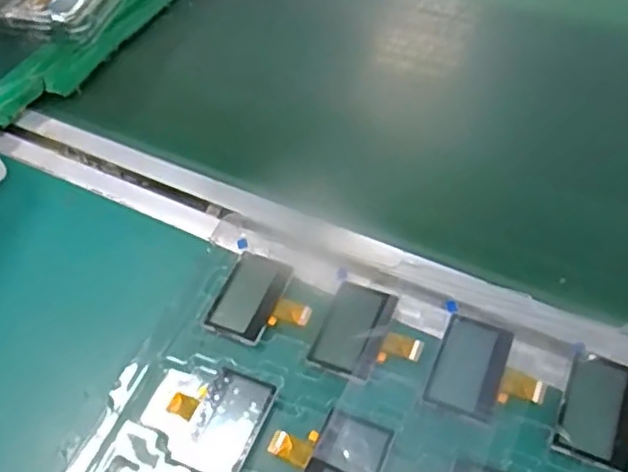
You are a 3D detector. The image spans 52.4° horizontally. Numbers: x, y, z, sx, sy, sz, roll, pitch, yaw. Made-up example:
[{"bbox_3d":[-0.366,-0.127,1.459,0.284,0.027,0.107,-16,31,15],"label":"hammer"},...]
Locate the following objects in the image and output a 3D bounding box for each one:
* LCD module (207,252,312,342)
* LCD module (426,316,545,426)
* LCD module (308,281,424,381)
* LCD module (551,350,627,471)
[{"bbox_3d":[-0.024,0.032,0.318,0.046,0.004,0.045,17,56,19],"label":"LCD module"},{"bbox_3d":[0.077,0.061,0.283,0.045,0.005,0.045,17,56,19],"label":"LCD module"},{"bbox_3d":[0.026,0.046,0.299,0.046,0.005,0.044,20,57,20],"label":"LCD module"},{"bbox_3d":[0.127,0.075,0.264,0.046,0.005,0.046,20,57,21],"label":"LCD module"}]

